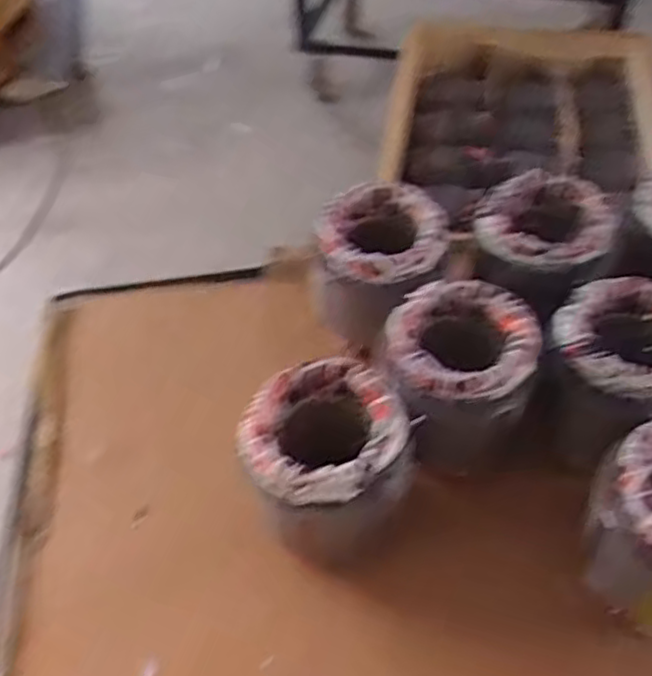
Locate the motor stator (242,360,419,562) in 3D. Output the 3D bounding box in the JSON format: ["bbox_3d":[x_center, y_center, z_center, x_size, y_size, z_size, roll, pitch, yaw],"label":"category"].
[{"bbox_3d":[0.002,0.117,0.663,0.136,0.149,0.128,-2,50,2],"label":"motor stator"}]

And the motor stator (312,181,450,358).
[{"bbox_3d":[0.061,-0.089,0.800,0.157,0.120,0.128,5,51,8],"label":"motor stator"}]

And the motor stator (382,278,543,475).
[{"bbox_3d":[0.130,0.038,0.707,0.137,0.132,0.138,-2,50,2],"label":"motor stator"}]

